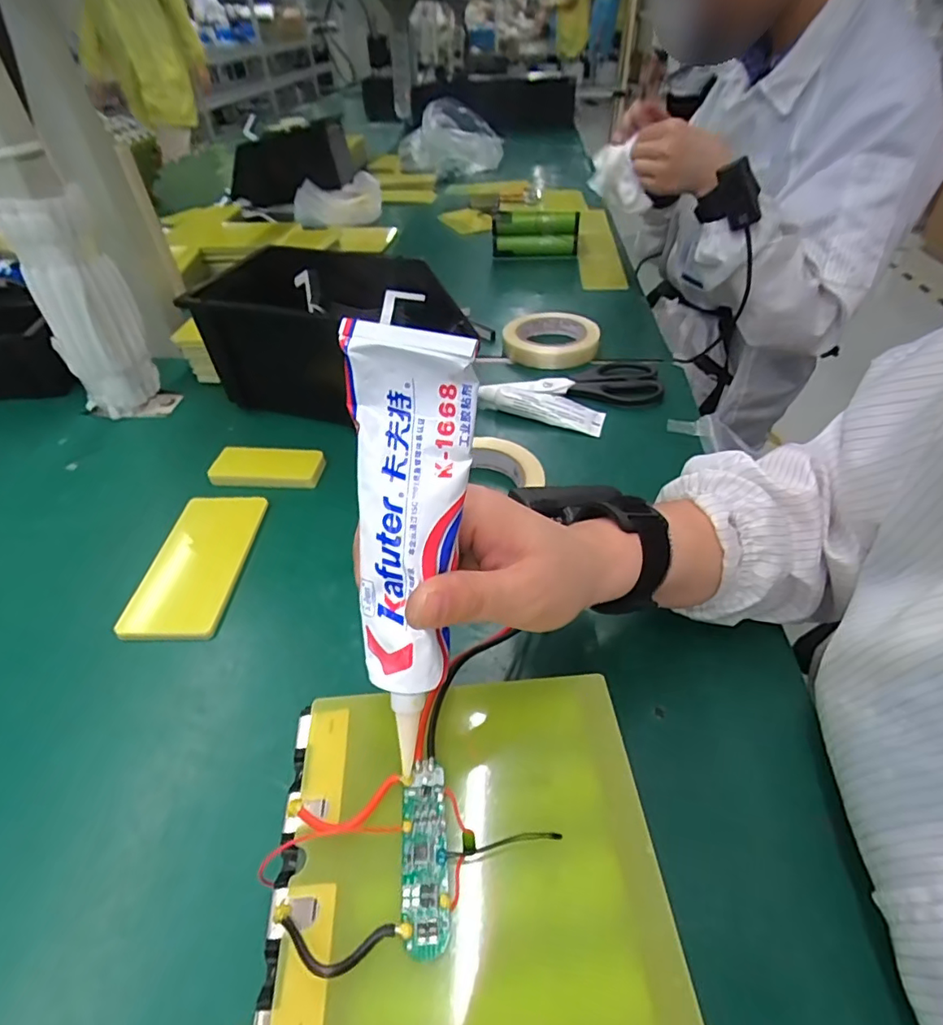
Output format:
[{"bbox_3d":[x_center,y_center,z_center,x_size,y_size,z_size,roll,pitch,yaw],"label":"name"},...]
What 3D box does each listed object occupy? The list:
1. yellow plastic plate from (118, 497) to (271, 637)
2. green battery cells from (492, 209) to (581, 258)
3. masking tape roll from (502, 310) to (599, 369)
[{"bbox_3d":[-0.213,0.038,0.422,0.069,0.013,0.137,0,45,3],"label":"yellow plastic plate"},{"bbox_3d":[0.109,-0.471,0.914,0.142,0.073,0.029,3,45,6],"label":"green battery cells"},{"bbox_3d":[0.098,-0.211,0.656,0.111,0.028,0.111,-1,45,1],"label":"masking tape roll"}]

